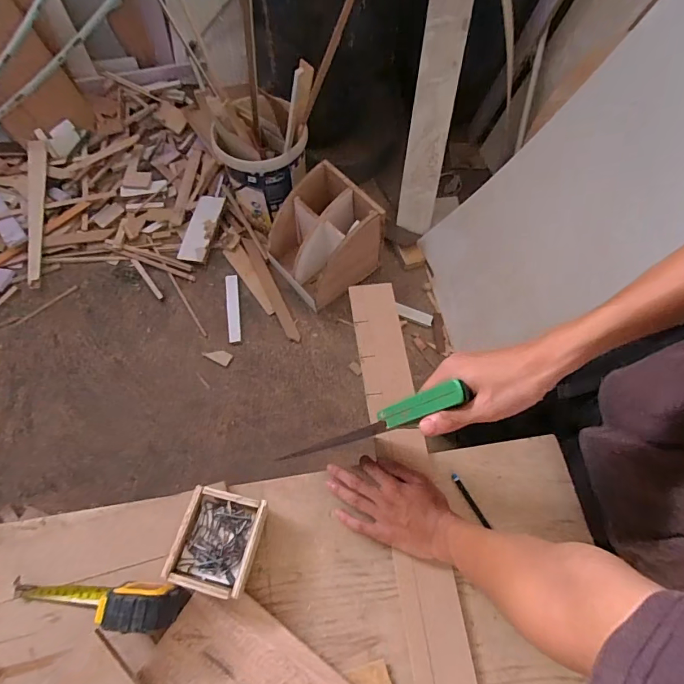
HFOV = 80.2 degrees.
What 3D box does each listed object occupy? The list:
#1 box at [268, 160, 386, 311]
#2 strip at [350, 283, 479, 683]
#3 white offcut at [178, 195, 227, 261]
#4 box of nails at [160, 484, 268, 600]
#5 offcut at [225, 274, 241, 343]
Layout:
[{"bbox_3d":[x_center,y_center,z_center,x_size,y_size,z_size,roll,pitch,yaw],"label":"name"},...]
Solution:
[{"bbox_3d":[-0.059,-0.361,1.422,0.304,0.323,0.305,-38,73,-14],"label":"box"},{"bbox_3d":[0.091,0.184,0.563,0.072,0.014,0.597,-6,68,-5],"label":"strip"},{"bbox_3d":[-0.550,-0.455,1.602,0.128,0.019,0.289,9,76,17],"label":"white offcut"},{"bbox_3d":[-0.155,0.251,0.517,0.099,0.050,0.112,12,66,3],"label":"box of nails"},{"bbox_3d":[-0.406,-0.127,1.515,0.047,0.013,0.262,-3,76,-13],"label":"offcut"}]

